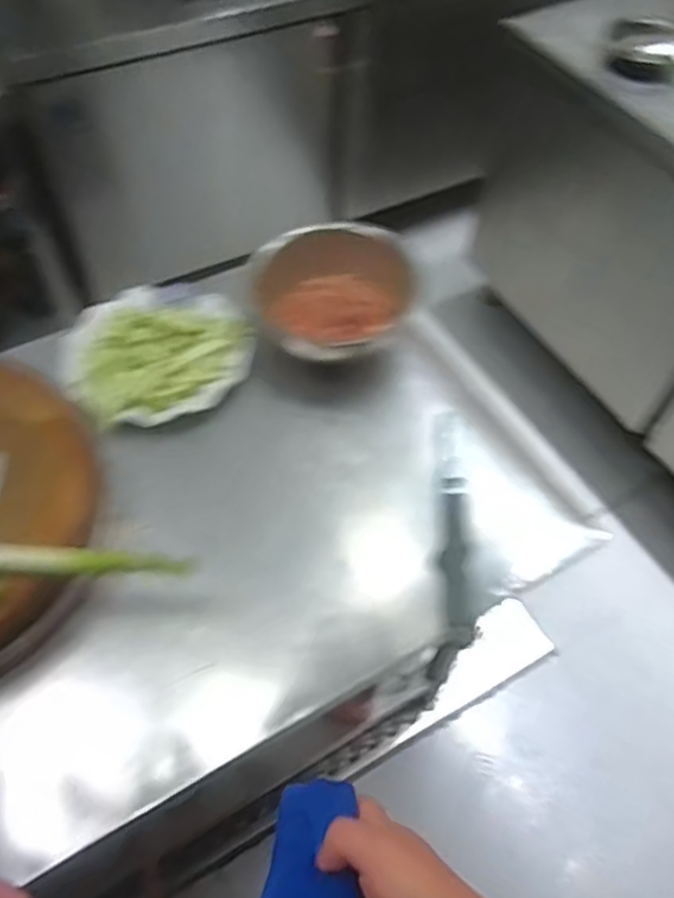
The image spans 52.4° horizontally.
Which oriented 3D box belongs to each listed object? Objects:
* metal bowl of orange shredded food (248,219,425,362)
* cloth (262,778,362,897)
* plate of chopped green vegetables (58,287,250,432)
[{"bbox_3d":[-0.008,-0.202,0.880,0.211,0.098,0.177,-5,56,-5],"label":"metal bowl of orange shredded food"},{"bbox_3d":[-0.012,0.268,0.434,0.063,0.034,0.103,10,56,5],"label":"cloth"},{"bbox_3d":[-0.228,-0.132,0.864,0.228,0.052,0.212,1,56,-1],"label":"plate of chopped green vegetables"}]

